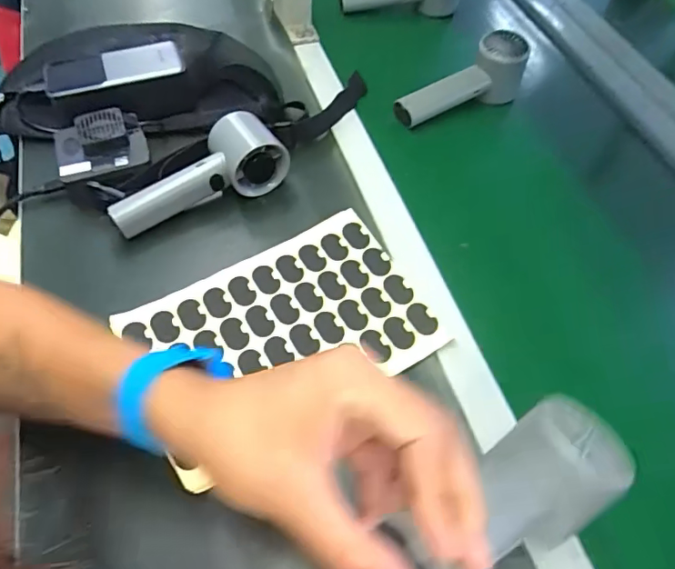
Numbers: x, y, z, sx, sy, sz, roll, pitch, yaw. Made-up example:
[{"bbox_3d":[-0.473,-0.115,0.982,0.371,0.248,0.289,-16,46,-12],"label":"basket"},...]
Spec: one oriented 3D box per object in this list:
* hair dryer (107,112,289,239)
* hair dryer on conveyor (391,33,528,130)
[{"bbox_3d":[-0.123,-0.092,0.449,0.158,0.056,0.057,-33,65,-22],"label":"hair dryer"},{"bbox_3d":[0.132,-0.213,0.553,0.153,0.058,0.044,-27,61,-4],"label":"hair dryer on conveyor"}]

